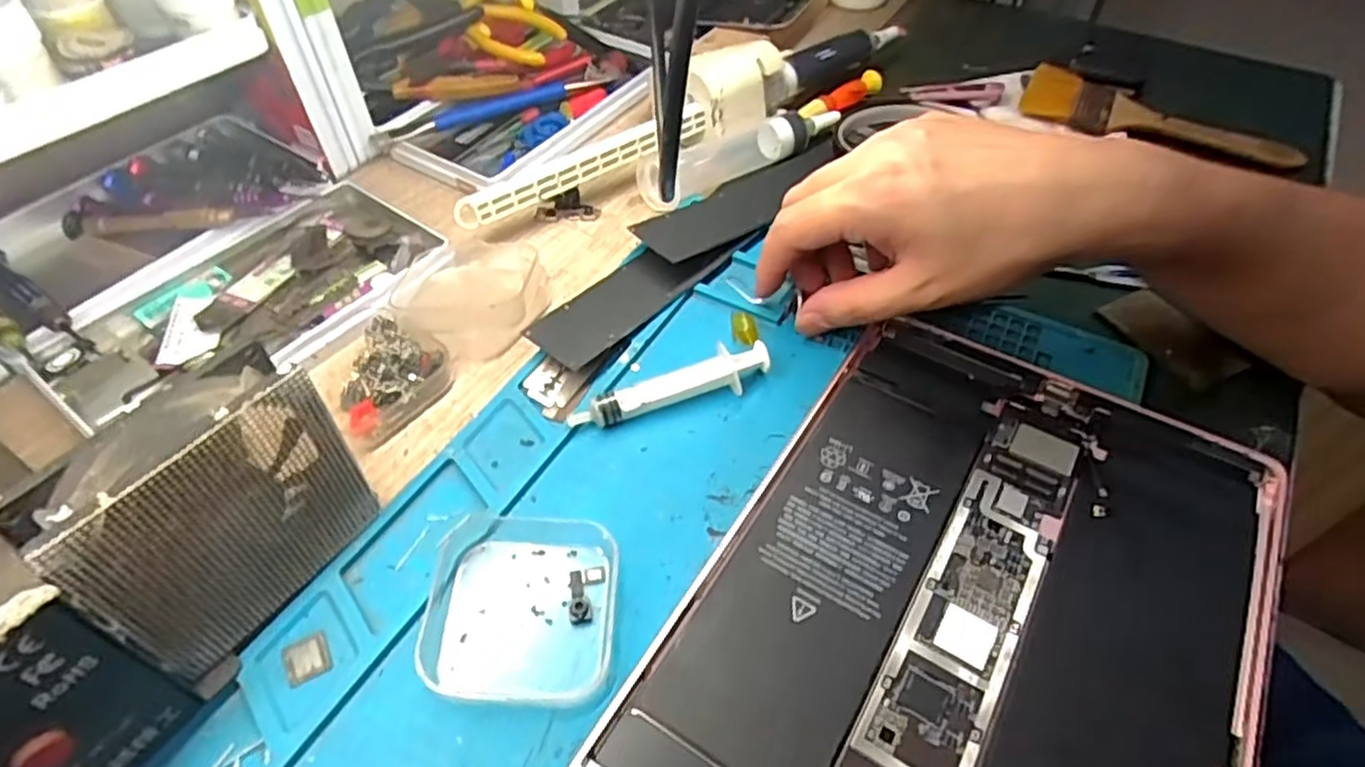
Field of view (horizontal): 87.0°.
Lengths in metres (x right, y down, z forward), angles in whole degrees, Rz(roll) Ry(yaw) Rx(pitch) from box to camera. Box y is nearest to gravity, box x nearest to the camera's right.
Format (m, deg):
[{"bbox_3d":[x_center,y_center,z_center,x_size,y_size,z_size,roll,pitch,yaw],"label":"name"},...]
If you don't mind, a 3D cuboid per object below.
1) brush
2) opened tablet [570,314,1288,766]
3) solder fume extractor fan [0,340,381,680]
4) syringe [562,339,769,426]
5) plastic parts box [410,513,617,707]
[{"bbox_3d":[0.300,-0.165,0.455,0.162,0.011,0.058,26,54,20],"label":"brush"},{"bbox_3d":[0.100,0.079,0.251,0.173,0.014,0.244,27,54,20],"label":"opened tablet"},{"bbox_3d":[-0.148,0.042,0.232,0.029,0.083,0.078,26,54,20],"label":"solder fume extractor fan"},{"bbox_3d":[-0.004,0.002,0.312,0.089,0.014,0.017,-17,52,-15],"label":"syringe"},{"bbox_3d":[-0.057,0.077,0.253,0.064,0.011,0.065,1,50,0],"label":"plastic parts box"}]

